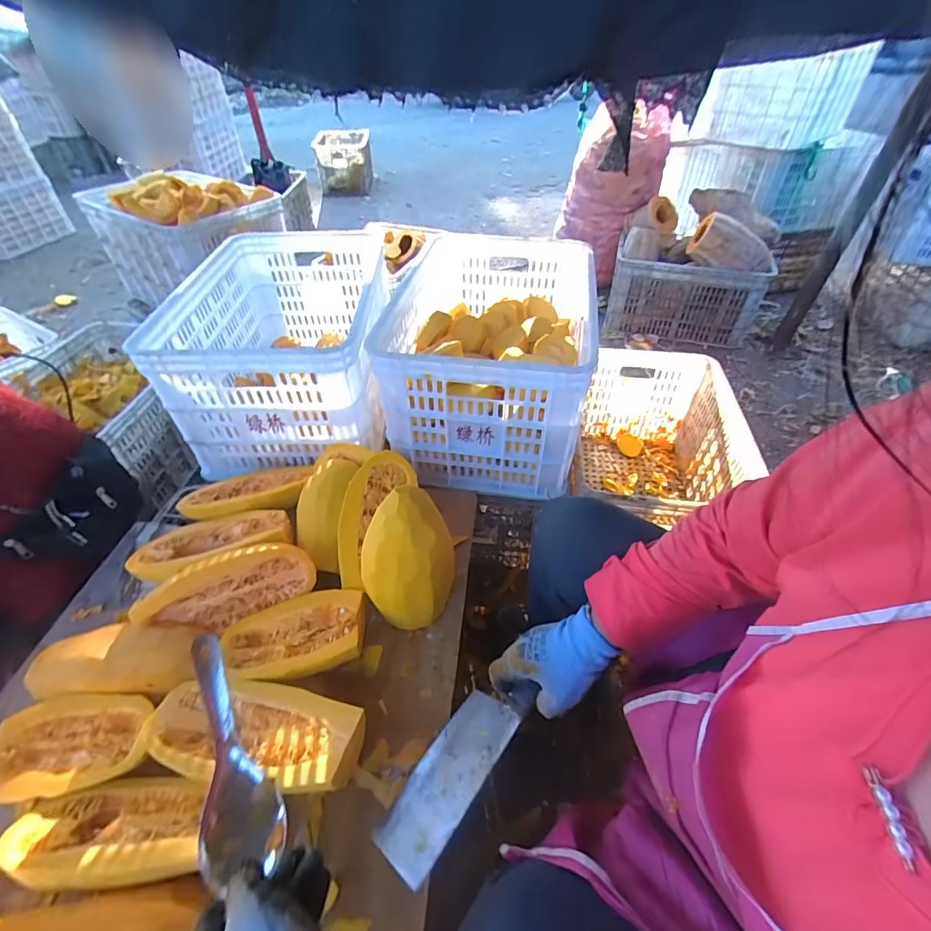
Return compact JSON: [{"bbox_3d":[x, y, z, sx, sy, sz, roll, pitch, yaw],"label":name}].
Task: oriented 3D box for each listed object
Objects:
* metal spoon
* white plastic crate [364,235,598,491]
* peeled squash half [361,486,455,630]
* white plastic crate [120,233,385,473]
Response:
[{"bbox_3d":[-0.213,0.248,0.404,0.060,0.039,0.189,-18,66,-18],"label":"metal spoon"},{"bbox_3d":[0.058,-0.245,0.956,0.383,0.276,0.562,5,45,5],"label":"white plastic crate"},{"bbox_3d":[-0.068,0.130,0.601,0.126,0.199,0.075,-35,54,-30],"label":"peeled squash half"},{"bbox_3d":[-0.354,-0.264,0.963,0.365,0.263,0.521,-2,45,-3],"label":"white plastic crate"}]

